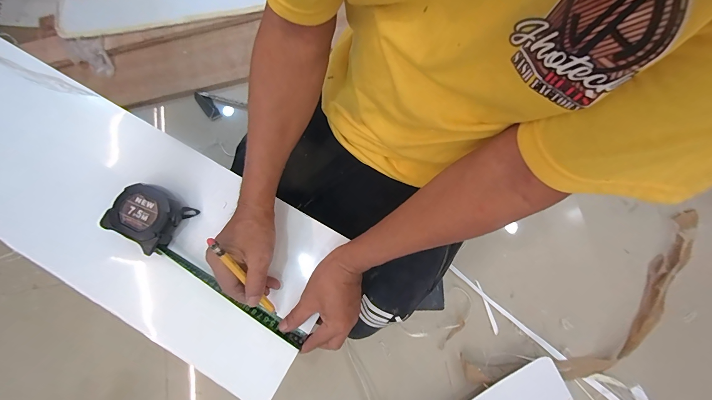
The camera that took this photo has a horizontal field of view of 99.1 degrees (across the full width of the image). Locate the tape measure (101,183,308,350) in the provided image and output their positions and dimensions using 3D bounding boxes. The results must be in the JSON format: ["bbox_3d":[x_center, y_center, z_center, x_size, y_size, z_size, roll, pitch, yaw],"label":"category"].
[{"bbox_3d":[-0.199,0.096,0.419,0.313,0.041,0.077,40,79,0],"label":"tape measure"}]

